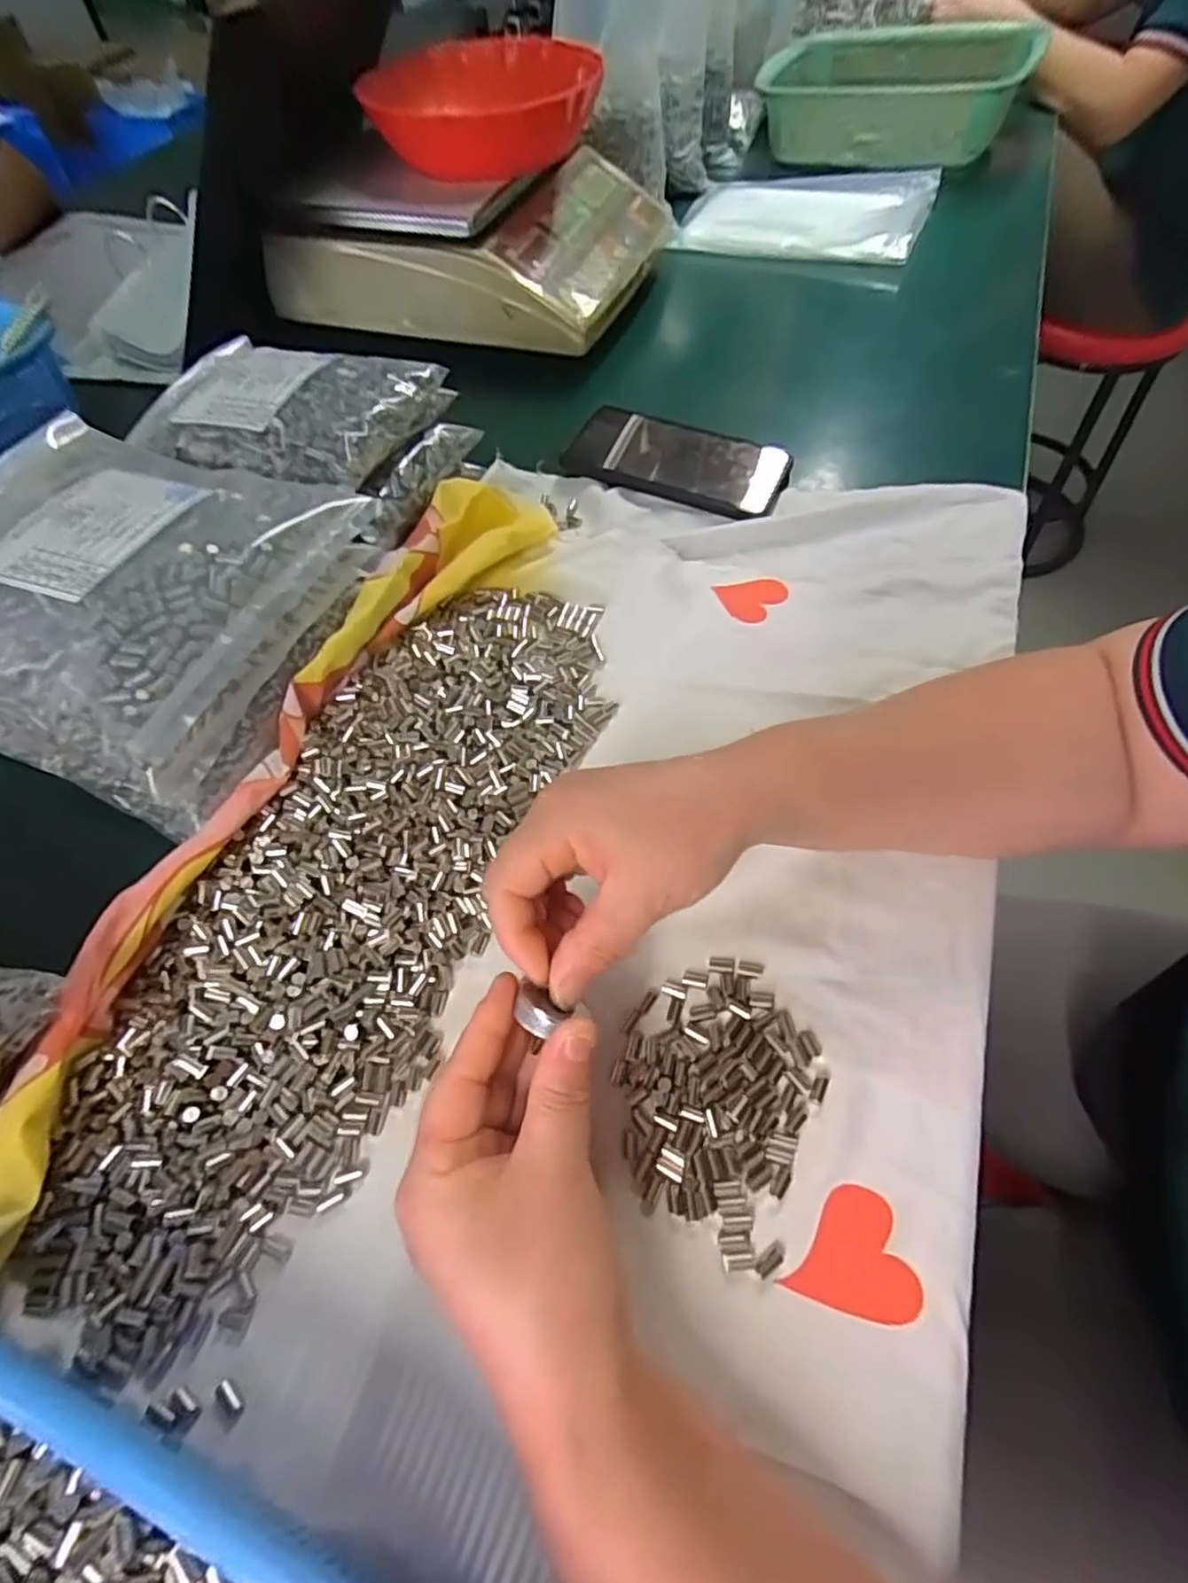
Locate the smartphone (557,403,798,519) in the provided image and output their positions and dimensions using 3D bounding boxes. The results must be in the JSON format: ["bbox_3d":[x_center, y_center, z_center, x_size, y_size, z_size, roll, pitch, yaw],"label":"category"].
[{"bbox_3d":[0.062,-0.254,0.517,0.163,0.013,0.079,20,61,14],"label":"smartphone"}]

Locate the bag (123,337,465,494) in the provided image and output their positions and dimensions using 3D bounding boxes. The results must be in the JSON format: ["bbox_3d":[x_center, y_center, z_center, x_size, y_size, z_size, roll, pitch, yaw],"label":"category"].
[{"bbox_3d":[-0.199,-0.247,0.444,0.176,0.038,0.144,7,59,7],"label":"bag"}]

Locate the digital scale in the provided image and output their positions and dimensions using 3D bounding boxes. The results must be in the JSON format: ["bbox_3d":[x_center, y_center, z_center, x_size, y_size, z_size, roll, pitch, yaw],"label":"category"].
[{"bbox_3d":[-0.114,-0.547,0.647,0.324,0.109,0.257,14,60,10],"label":"digital scale"}]

